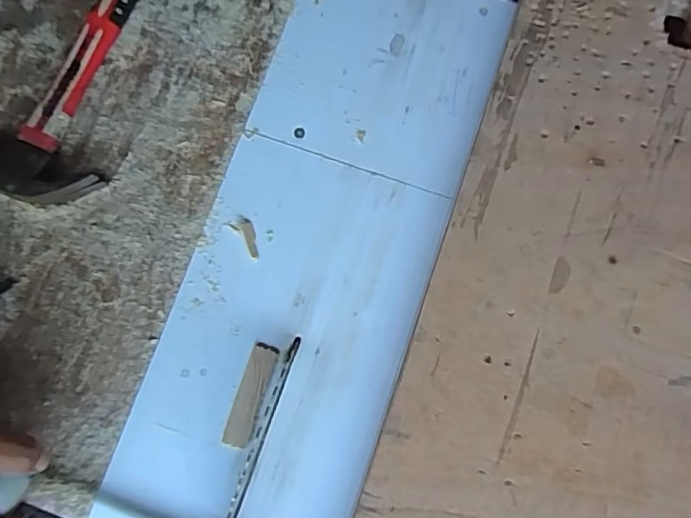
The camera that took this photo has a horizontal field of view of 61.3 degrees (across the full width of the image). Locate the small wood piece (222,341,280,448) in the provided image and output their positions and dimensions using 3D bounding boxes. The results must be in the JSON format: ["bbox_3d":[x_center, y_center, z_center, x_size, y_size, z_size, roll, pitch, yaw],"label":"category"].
[{"bbox_3d":[-0.064,0.091,0.388,0.017,0.004,0.068,17,80,5],"label":"small wood piece"}]

